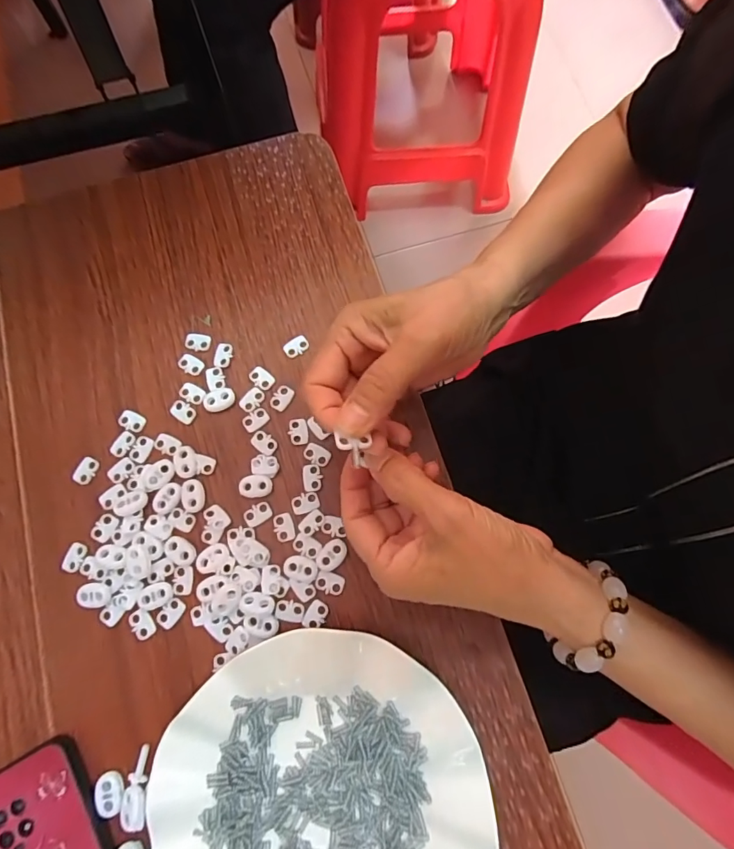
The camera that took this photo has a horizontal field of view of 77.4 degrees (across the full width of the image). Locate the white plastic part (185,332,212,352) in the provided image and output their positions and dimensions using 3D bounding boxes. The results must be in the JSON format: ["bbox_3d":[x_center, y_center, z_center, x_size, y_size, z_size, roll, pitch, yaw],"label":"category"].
[{"bbox_3d":[-0.128,-0.063,0.347,0.020,0.004,0.014,3,75,0],"label":"white plastic part"}]

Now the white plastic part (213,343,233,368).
[{"bbox_3d":[-0.108,-0.052,0.343,0.013,0.004,0.019,8,76,1],"label":"white plastic part"}]

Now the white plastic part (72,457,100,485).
[{"bbox_3d":[-0.199,0.032,0.323,0.015,0.004,0.019,18,76,4],"label":"white plastic part"}]

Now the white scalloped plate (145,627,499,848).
[{"bbox_3d":[-0.027,0.217,0.262,0.180,0.025,0.178,0,75,0],"label":"white scalloped plate"}]

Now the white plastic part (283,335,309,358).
[{"bbox_3d":[-0.053,-0.059,0.346,0.019,0.005,0.014,-24,77,-6],"label":"white plastic part"}]

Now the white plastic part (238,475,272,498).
[{"bbox_3d":[-0.077,0.043,0.318,0.022,0.004,0.015,0,75,0],"label":"white plastic part"}]

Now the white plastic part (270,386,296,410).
[{"bbox_3d":[-0.062,-0.020,0.334,0.014,0.004,0.019,31,77,7],"label":"white plastic part"}]

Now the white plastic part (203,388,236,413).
[{"bbox_3d":[-0.108,-0.018,0.334,0.023,0.004,0.016,-14,76,-4],"label":"white plastic part"}]

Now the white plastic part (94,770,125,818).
[{"bbox_3d":[-0.153,0.220,0.273,0.016,0.006,0.021,-23,77,-6],"label":"white plastic part"}]

